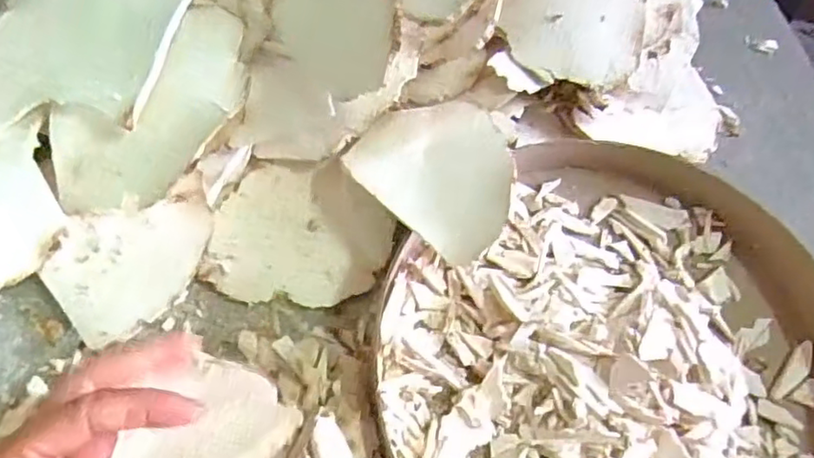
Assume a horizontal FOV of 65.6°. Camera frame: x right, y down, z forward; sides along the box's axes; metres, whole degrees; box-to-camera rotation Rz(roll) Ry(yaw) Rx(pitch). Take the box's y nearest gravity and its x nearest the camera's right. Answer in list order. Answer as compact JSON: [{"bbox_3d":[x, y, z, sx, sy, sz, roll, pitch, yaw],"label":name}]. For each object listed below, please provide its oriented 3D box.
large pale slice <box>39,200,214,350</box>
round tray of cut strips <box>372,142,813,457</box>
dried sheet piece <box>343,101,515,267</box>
[{"bbox_3d":[-0.174,0.026,0.396,0.101,0.012,0.085,-11,62,-9],"label":"large pale slice"},{"bbox_3d":[0.138,0.090,0.394,0.295,0.040,0.287,1,61,-2],"label":"round tray of cut strips"},{"bbox_3d":[0.025,-0.041,0.411,0.094,0.023,0.121,-38,69,-21],"label":"dried sheet piece"}]

